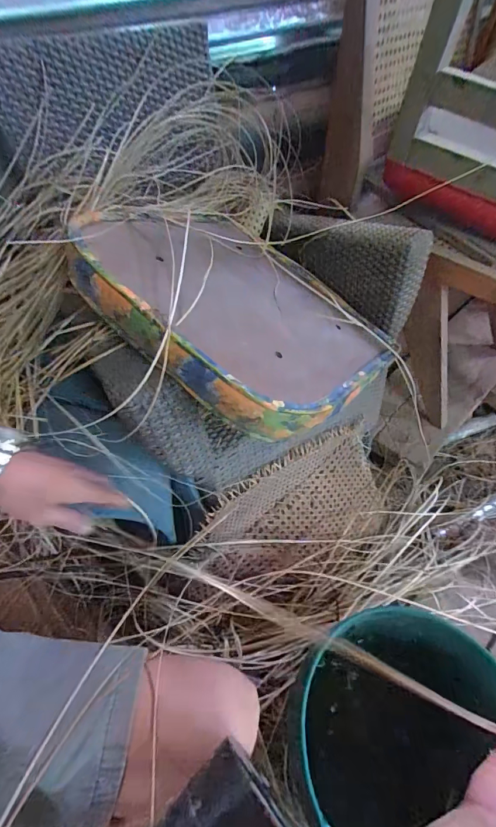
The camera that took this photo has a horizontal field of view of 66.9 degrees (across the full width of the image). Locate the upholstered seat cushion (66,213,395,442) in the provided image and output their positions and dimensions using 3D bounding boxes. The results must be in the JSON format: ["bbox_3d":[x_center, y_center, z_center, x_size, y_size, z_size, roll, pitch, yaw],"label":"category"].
[{"bbox_3d":[-0.013,-0.177,0.595,0.457,0.060,0.425,42,43,11],"label":"upholstered seat cushion"}]

